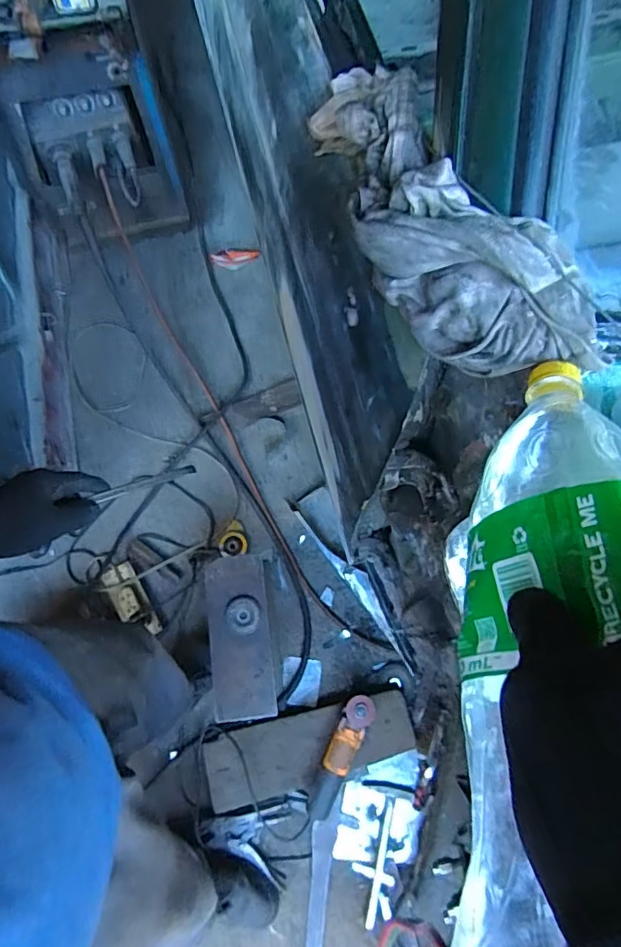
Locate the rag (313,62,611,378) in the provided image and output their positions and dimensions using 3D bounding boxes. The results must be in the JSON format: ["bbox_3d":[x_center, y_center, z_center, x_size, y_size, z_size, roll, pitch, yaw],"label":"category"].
[{"bbox_3d":[0.077,-0.169,0.340,0.086,0.079,0.270,-28,76,-7],"label":"rag"}]

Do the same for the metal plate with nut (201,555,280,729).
[{"bbox_3d":[-0.147,0.333,1.075,0.126,0.030,0.320,-8,75,-2],"label":"metal plate with nut"}]

